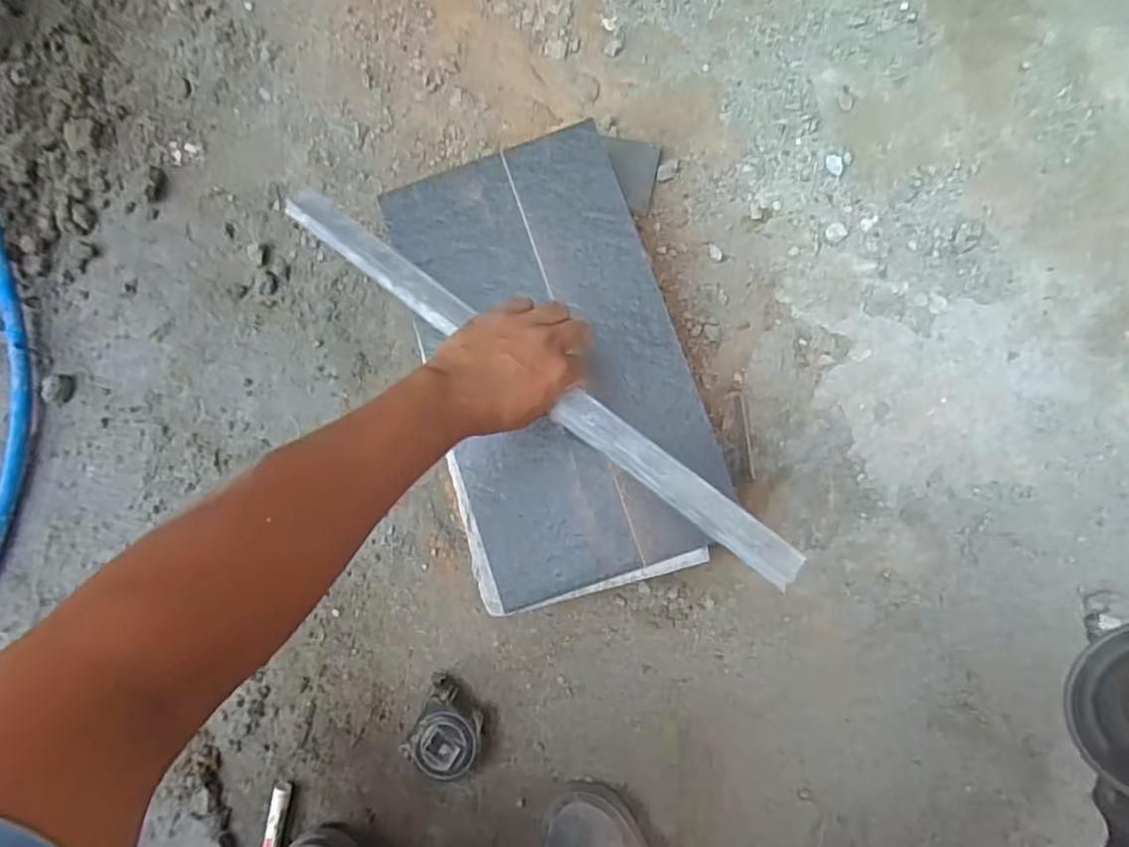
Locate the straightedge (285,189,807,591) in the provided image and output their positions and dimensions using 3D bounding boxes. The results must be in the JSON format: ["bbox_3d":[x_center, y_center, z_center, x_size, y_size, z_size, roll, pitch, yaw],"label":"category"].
[{"bbox_3d":[-0.032,-0.042,0.475,0.475,0.009,0.033,37,63,12],"label":"straightedge"}]

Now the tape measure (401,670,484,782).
[{"bbox_3d":[-0.109,0.289,0.600,0.065,0.033,0.077,22,87,9],"label":"tape measure"}]

